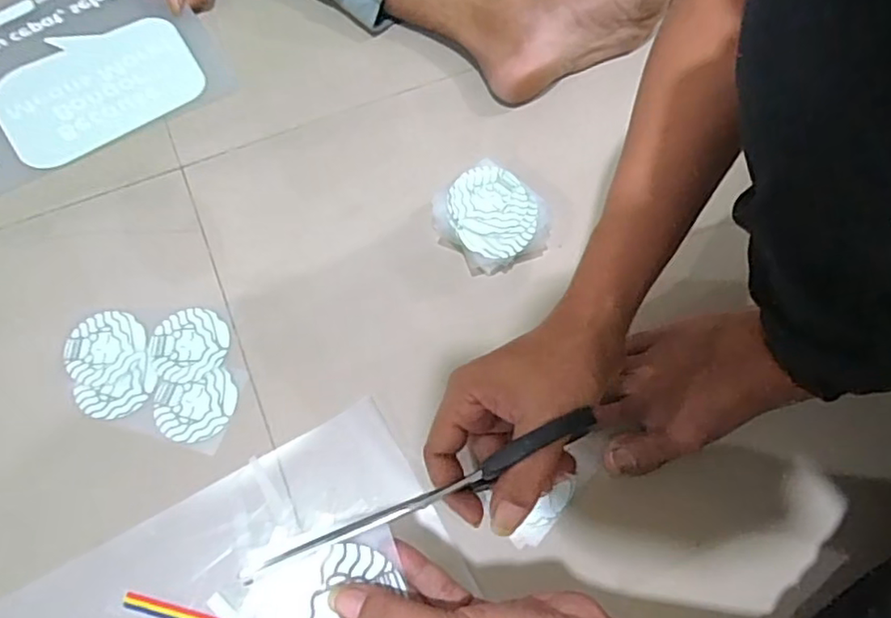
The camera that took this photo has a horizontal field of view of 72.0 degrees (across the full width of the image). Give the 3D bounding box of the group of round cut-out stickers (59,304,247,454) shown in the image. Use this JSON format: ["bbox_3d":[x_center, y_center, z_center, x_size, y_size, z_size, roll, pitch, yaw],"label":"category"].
[{"bbox_3d":[-0.255,0.044,0.530,0.166,0.004,0.117,14,67,4],"label":"group of round cut-out stickers"}]

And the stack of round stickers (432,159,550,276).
[{"bbox_3d":[0.040,-0.082,0.568,0.087,0.032,0.100,-33,71,-14],"label":"stack of round stickers"}]

